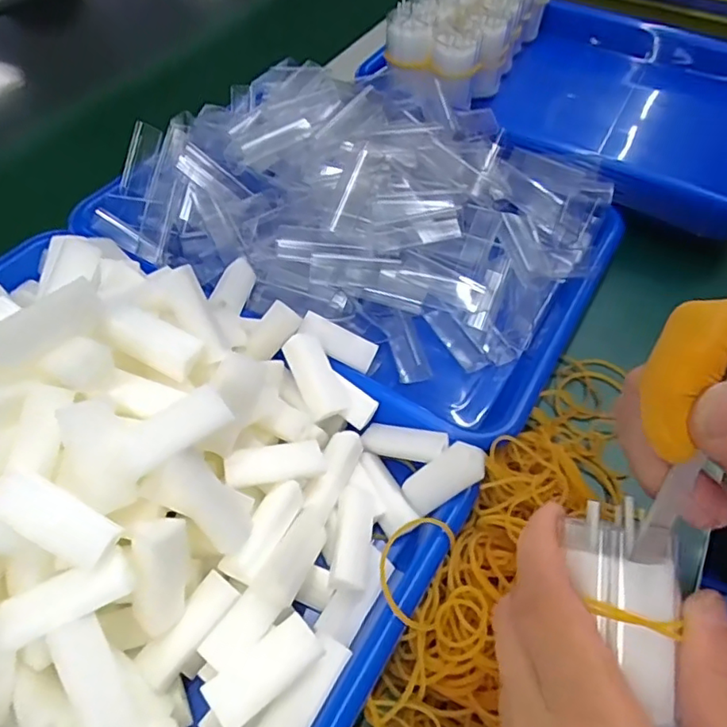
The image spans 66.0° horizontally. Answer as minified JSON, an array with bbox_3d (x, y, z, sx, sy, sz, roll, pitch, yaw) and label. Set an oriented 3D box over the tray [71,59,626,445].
[{"bbox_3d":[-0.004,-0.109,0.392,0.328,0.078,0.249,26,57,17],"label":"tray"}]

